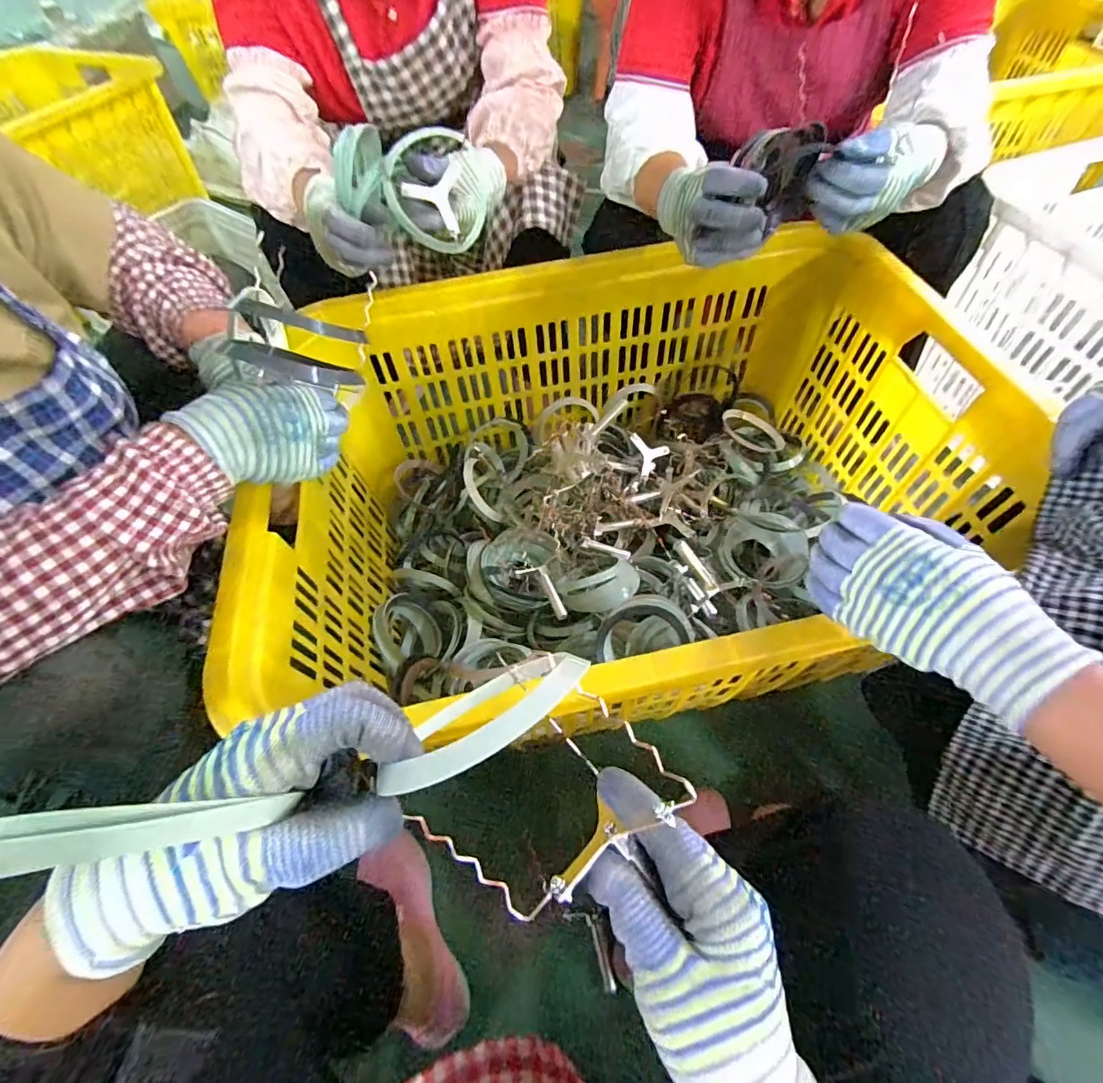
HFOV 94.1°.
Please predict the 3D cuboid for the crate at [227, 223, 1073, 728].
[{"bbox_3d":[0.091,-0.082,0.700,0.773,0.339,0.530,-7,57,-1],"label":"crate"}]

